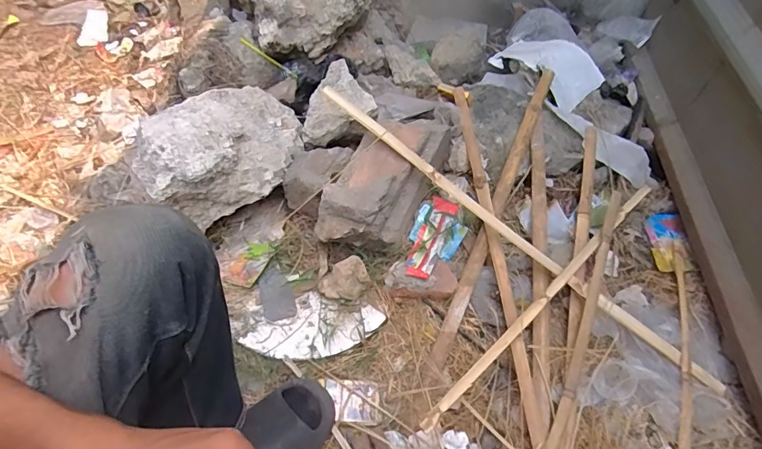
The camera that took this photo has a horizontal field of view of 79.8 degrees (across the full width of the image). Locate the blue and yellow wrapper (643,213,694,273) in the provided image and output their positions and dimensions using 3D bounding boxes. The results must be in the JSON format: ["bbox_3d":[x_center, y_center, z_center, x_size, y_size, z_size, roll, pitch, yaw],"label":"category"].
[{"bbox_3d":[0.631,0.036,1.002,0.075,0.016,0.162,8,53,2],"label":"blue and yellow wrapper"}]

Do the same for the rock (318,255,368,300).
[{"bbox_3d":[-0.074,0.110,0.892,0.092,0.047,0.073,-9,55,-11],"label":"rock"}]

